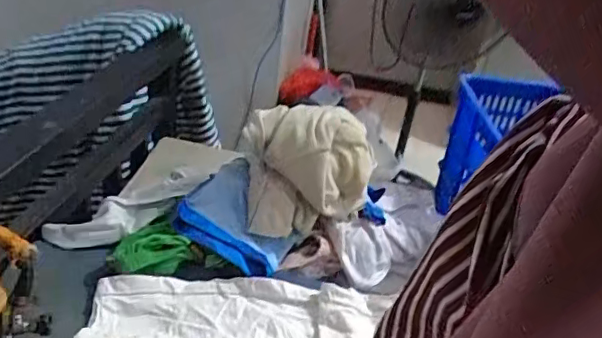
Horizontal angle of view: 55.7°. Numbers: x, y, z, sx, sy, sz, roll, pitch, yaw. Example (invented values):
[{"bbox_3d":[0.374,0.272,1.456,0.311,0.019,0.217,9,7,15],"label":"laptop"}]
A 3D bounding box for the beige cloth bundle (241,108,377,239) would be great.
[{"bbox_3d":[0.008,0.009,0.816,0.174,0.166,0.105,-3,32,-19],"label":"beige cloth bundle"}]

